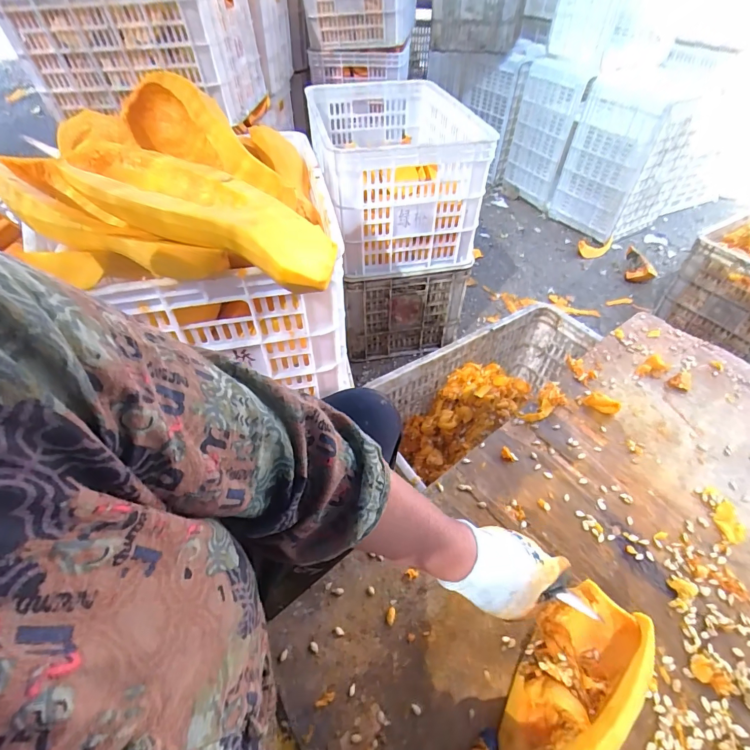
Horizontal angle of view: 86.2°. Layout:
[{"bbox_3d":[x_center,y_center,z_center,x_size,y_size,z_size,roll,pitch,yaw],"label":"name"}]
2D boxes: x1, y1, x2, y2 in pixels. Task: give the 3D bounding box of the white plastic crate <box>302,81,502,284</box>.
[{"bbox_3d":[0.032,-0.532,1.056,0.369,0.297,0.553,-10,48,-8],"label":"white plastic crate"}]

